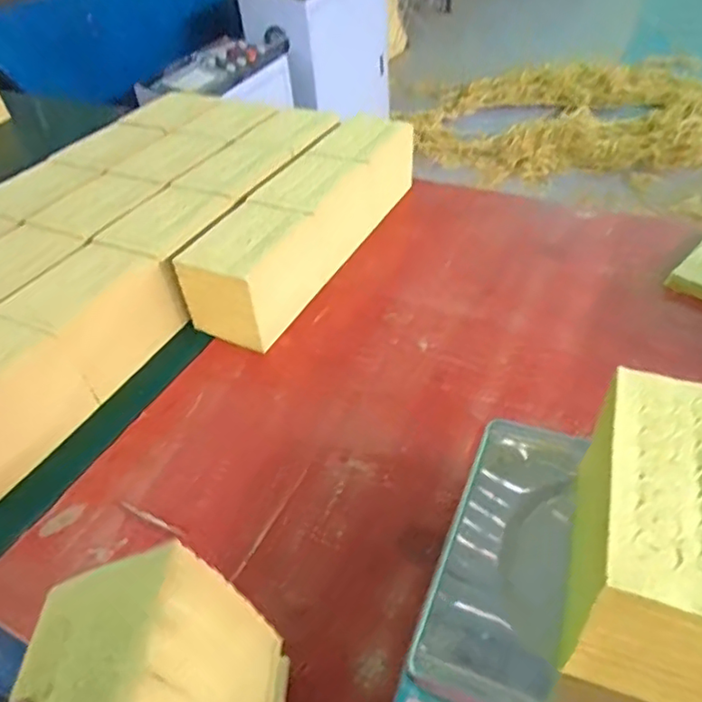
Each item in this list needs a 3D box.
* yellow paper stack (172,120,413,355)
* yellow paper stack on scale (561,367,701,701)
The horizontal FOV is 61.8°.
[{"bbox_3d":[-0.061,-0.201,0.891,0.127,0.113,0.470,18,48,23],"label":"yellow paper stack"},{"bbox_3d":[0.208,0.122,0.364,0.118,0.122,0.162,11,46,18],"label":"yellow paper stack on scale"}]

